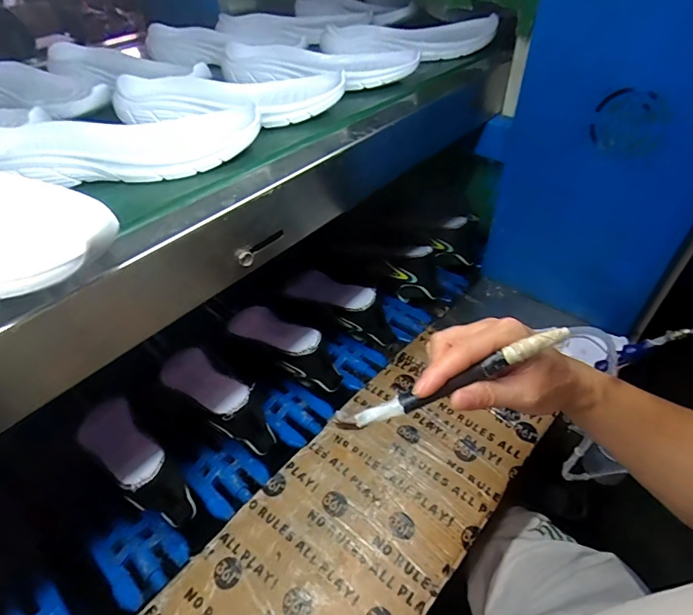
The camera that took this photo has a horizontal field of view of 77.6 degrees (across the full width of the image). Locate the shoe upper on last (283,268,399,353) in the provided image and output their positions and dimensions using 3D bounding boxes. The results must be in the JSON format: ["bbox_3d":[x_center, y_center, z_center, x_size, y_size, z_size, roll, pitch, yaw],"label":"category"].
[{"bbox_3d":[-0.011,-0.005,0.819,0.229,0.115,0.081,25,52,24],"label":"shoe upper on last"}]

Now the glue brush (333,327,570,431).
[{"bbox_3d":[0.078,0.056,0.321,0.178,0.014,0.013,-25,47,6],"label":"glue brush"}]

